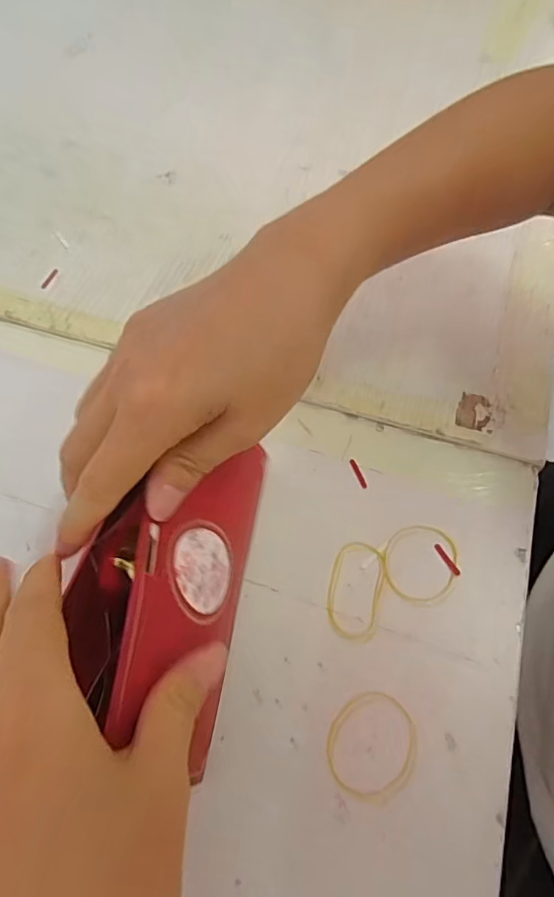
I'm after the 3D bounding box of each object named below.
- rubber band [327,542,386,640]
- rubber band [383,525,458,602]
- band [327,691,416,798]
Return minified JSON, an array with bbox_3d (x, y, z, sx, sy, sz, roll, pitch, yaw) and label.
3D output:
[{"bbox_3d":[0.040,0.070,0.265,0.026,0.004,0.049,15,63,7],"label":"rubber band"},{"bbox_3d":[0.075,0.059,0.272,0.037,0.004,0.041,13,62,6],"label":"rubber band"},{"bbox_3d":[0.042,0.131,0.233,0.038,0.004,0.042,12,62,5],"label":"band"}]

